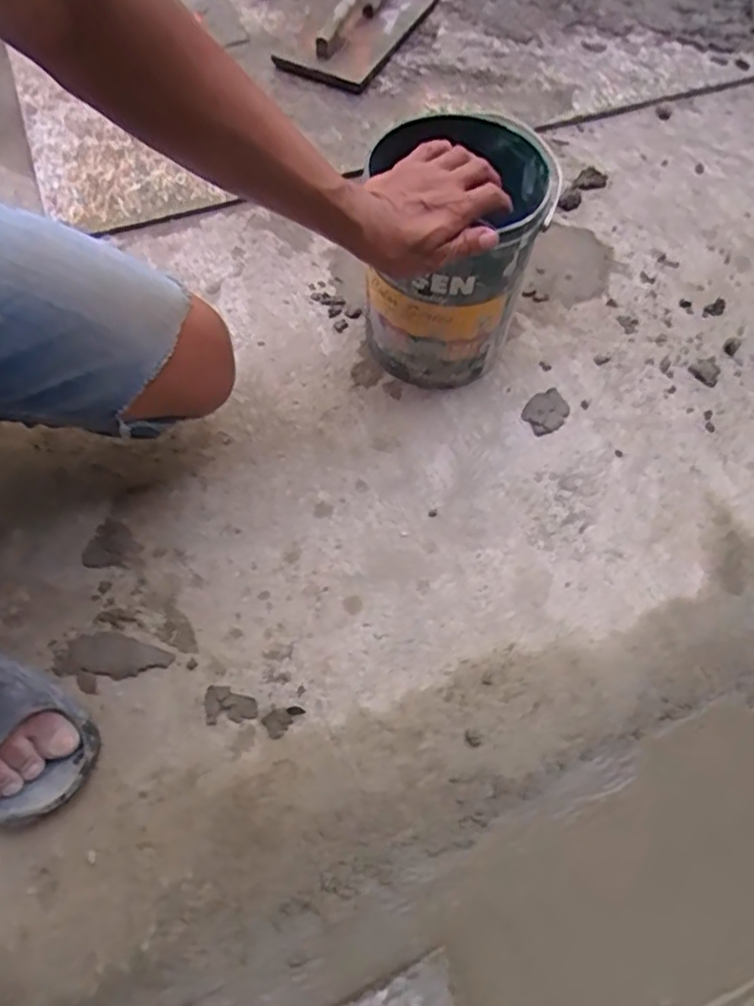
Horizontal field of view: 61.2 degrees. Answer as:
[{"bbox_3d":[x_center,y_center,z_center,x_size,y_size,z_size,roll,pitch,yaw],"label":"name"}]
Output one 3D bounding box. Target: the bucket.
[{"bbox_3d":[0.074,-0.248,0.666,0.164,0.215,0.158,0,64,1],"label":"bucket"}]

